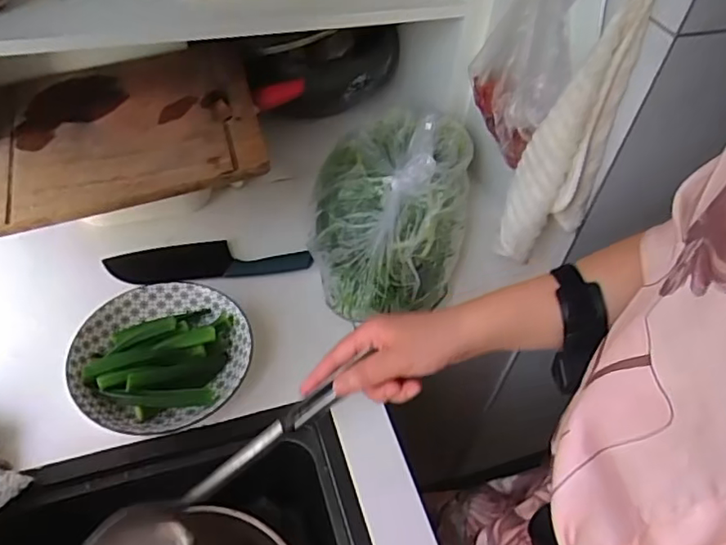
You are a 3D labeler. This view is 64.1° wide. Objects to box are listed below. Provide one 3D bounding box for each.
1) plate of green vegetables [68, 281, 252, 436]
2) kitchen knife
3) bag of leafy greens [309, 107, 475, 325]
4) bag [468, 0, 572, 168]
[{"bbox_3d":[-0.234,0.095,0.680,0.193,0.045,0.179,3,48,-3],"label":"plate of green vegetables"},{"bbox_3d":[-0.214,-0.019,0.812,0.272,0.011,0.070,-5,49,-10],"label":"kitchen knife"},{"bbox_3d":[0.040,-0.110,0.812,0.213,0.119,0.369,9,48,2],"label":"bag of leafy greens"},{"bbox_3d":[0.216,-0.305,0.727,0.077,0.303,0.157,0,49,-6],"label":"bag"}]

